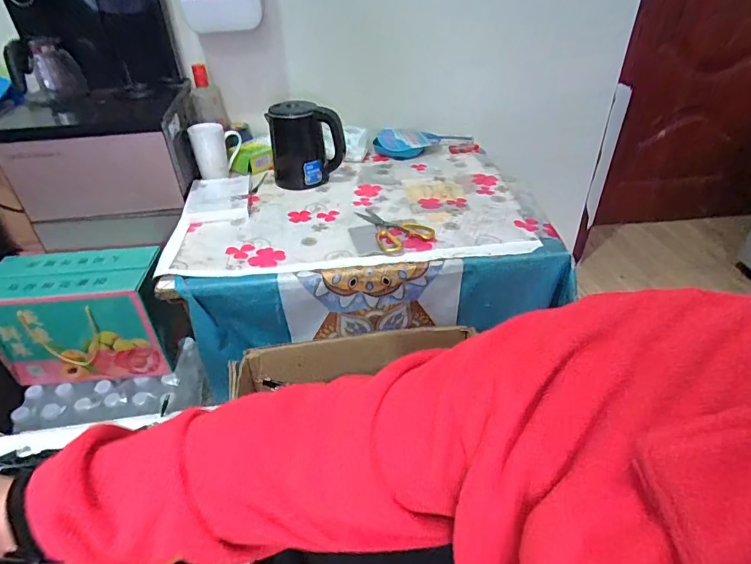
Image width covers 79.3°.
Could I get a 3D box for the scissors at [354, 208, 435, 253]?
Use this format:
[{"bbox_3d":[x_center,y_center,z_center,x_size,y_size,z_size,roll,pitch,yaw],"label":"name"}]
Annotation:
[{"bbox_3d":[0.042,-0.111,0.885,0.114,0.006,0.171,-12,38,-14],"label":"scissors"}]

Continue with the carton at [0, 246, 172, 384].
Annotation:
[{"bbox_3d":[-0.604,0.072,0.983,0.335,0.234,0.161,-4,37,-4],"label":"carton"}]

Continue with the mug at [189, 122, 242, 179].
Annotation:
[{"bbox_3d":[-0.372,-0.313,1.072,0.111,0.113,0.076,-10,38,-12],"label":"mug"}]

